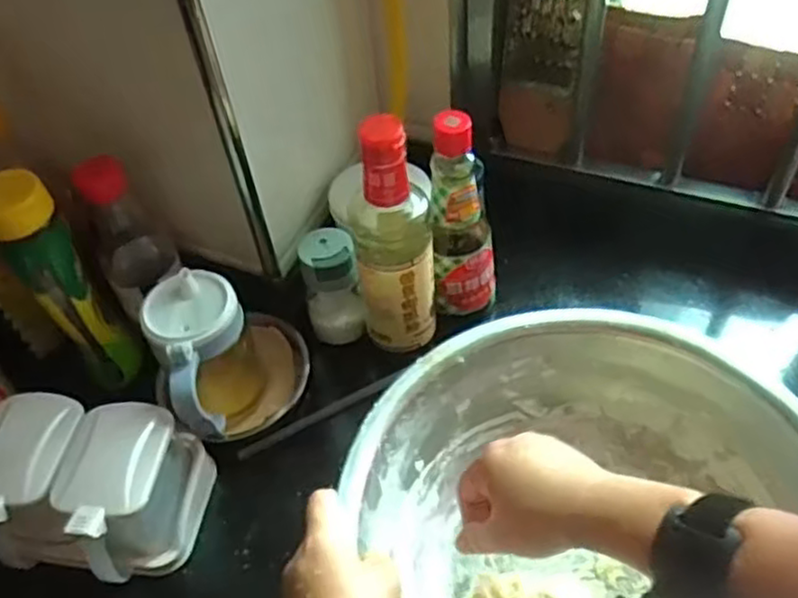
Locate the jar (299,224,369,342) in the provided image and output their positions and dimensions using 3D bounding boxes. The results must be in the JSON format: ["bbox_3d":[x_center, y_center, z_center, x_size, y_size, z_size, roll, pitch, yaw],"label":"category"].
[{"bbox_3d":[-0.062,-0.011,0.670,0.051,0.103,0.054,-3,50,3],"label":"jar"}]

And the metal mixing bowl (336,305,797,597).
[{"bbox_3d":[0.139,0.166,0.512,0.320,0.103,0.313,-3,50,3],"label":"metal mixing bowl"}]

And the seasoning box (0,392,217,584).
[{"bbox_3d":[-0.241,0.149,0.561,0.151,0.094,0.114,1,50,7],"label":"seasoning box"}]

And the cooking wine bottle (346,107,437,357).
[{"bbox_3d":[-0.005,-0.050,0.591,0.064,0.222,0.062,-3,50,3],"label":"cooking wine bottle"}]

